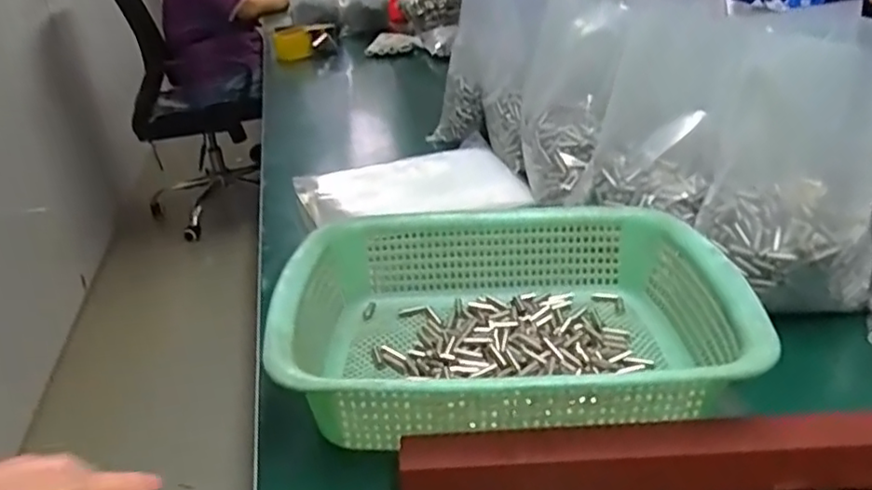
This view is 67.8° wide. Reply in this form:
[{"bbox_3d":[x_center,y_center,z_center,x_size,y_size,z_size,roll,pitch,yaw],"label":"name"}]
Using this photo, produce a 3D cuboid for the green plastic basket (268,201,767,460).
[{"bbox_3d":[0.049,0.055,0.463,0.300,0.076,0.228,-5,27,-1],"label":"green plastic basket"}]

